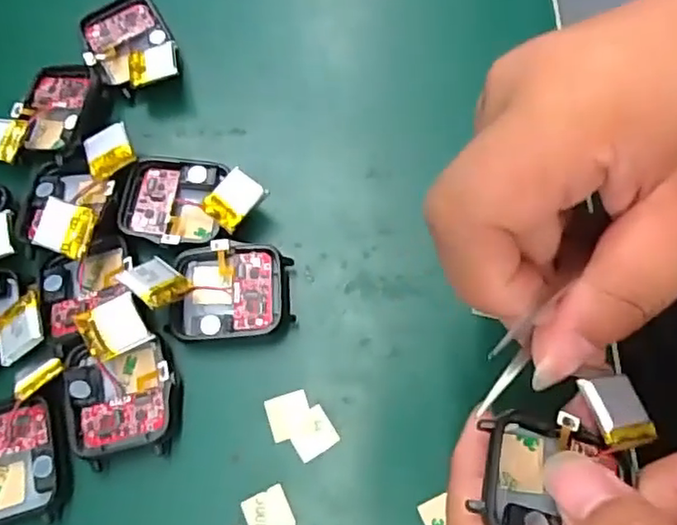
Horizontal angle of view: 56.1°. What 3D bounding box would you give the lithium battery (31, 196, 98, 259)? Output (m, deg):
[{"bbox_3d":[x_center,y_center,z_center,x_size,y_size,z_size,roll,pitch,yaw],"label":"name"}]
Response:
[{"bbox_3d":[-0.103,-0.014,0.239,0.023,0.004,0.019,19,84,15],"label":"lithium battery"}]

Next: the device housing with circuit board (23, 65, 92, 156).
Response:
[{"bbox_3d":[-0.123,-0.066,0.272,0.029,0.007,0.043,5,70,8],"label":"device housing with circuit board"}]

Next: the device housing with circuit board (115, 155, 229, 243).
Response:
[{"bbox_3d":[-0.067,-0.024,0.258,0.038,0.010,0.037,5,70,8],"label":"device housing with circuit board"}]

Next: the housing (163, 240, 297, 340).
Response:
[{"bbox_3d":[-0.041,0.011,0.243,0.045,0.011,0.036,-3,69,5],"label":"housing"}]

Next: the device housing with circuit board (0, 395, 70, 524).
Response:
[{"bbox_3d":[-0.117,0.072,0.226,0.036,0.010,0.045,-20,69,-2],"label":"device housing with circuit board"}]

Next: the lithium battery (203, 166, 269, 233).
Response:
[{"bbox_3d":[-0.041,-0.025,0.246,0.018,0.004,0.021,40,82,20],"label":"lithium battery"}]

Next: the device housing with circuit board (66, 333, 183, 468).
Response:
[{"bbox_3d":[-0.078,0.049,0.229,0.040,0.012,0.041,-9,69,3],"label":"device housing with circuit board"}]

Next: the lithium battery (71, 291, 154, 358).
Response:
[{"bbox_3d":[-0.080,0.023,0.228,0.021,0.004,0.019,-25,98,-9],"label":"lithium battery"}]

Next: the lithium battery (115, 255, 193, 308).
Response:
[{"bbox_3d":[-0.067,0.007,0.232,0.021,0.004,0.019,35,40,18],"label":"lithium battery"}]

